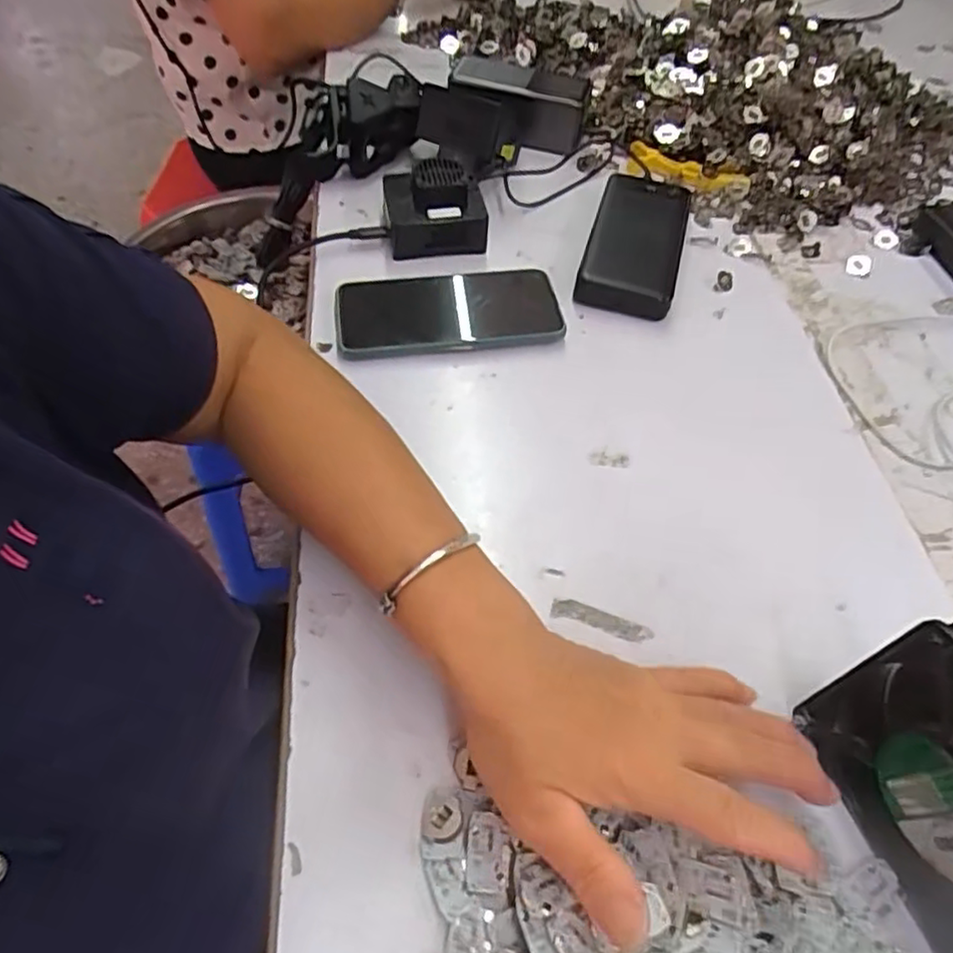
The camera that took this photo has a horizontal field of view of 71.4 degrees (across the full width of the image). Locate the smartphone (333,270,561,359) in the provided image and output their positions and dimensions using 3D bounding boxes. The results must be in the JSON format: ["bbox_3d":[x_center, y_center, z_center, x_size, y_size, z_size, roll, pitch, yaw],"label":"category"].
[{"bbox_3d":[-0.021,-0.121,0.487,0.160,0.013,0.079,-7,55,-8],"label":"smartphone"}]

